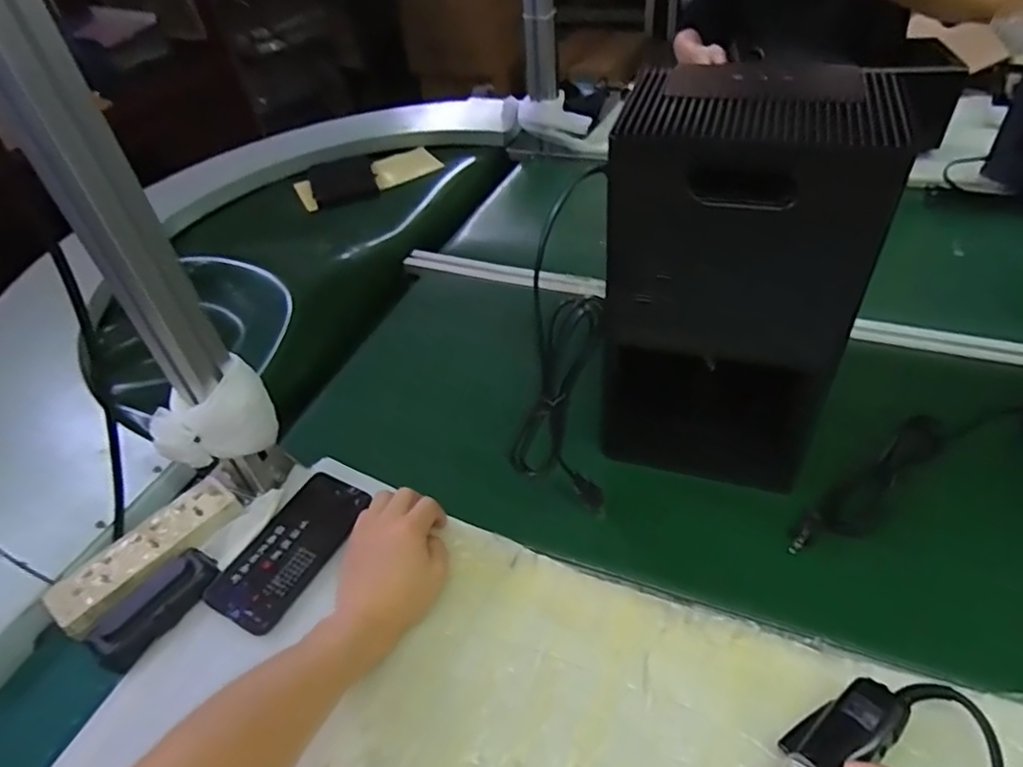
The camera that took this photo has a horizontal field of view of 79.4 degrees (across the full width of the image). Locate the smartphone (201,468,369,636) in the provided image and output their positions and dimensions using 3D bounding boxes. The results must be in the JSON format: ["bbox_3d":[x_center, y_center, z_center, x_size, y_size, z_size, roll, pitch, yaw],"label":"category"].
[{"bbox_3d":[-0.203,0.147,0.568,0.085,0.009,0.153,18,48,24],"label":"smartphone"}]

